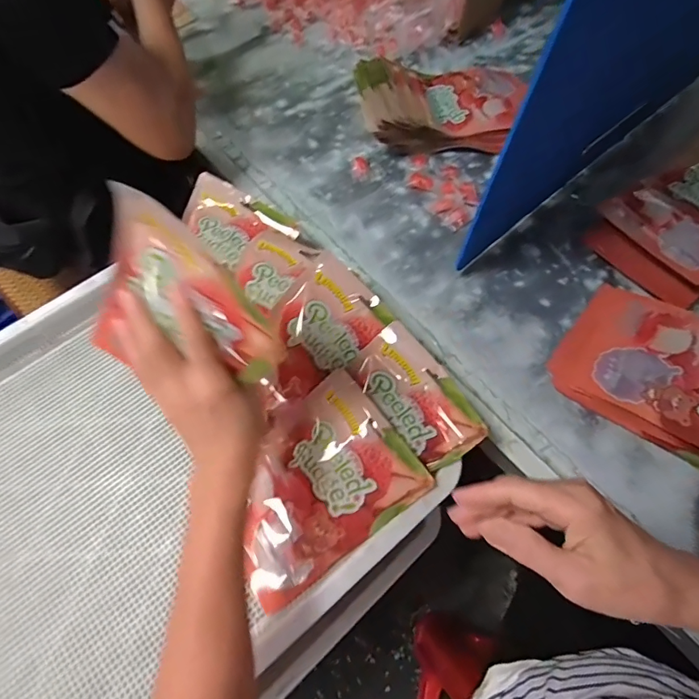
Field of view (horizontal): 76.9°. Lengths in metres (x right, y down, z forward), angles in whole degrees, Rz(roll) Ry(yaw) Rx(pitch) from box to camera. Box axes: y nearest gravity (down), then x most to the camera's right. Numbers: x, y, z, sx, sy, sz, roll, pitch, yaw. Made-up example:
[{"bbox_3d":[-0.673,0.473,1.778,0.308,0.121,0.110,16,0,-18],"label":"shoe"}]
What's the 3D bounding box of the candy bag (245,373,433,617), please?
[{"bbox_3d":[-0.040,0.141,0.457,0.206,0.020,0.152,-40,75,3],"label":"candy bag"}]

